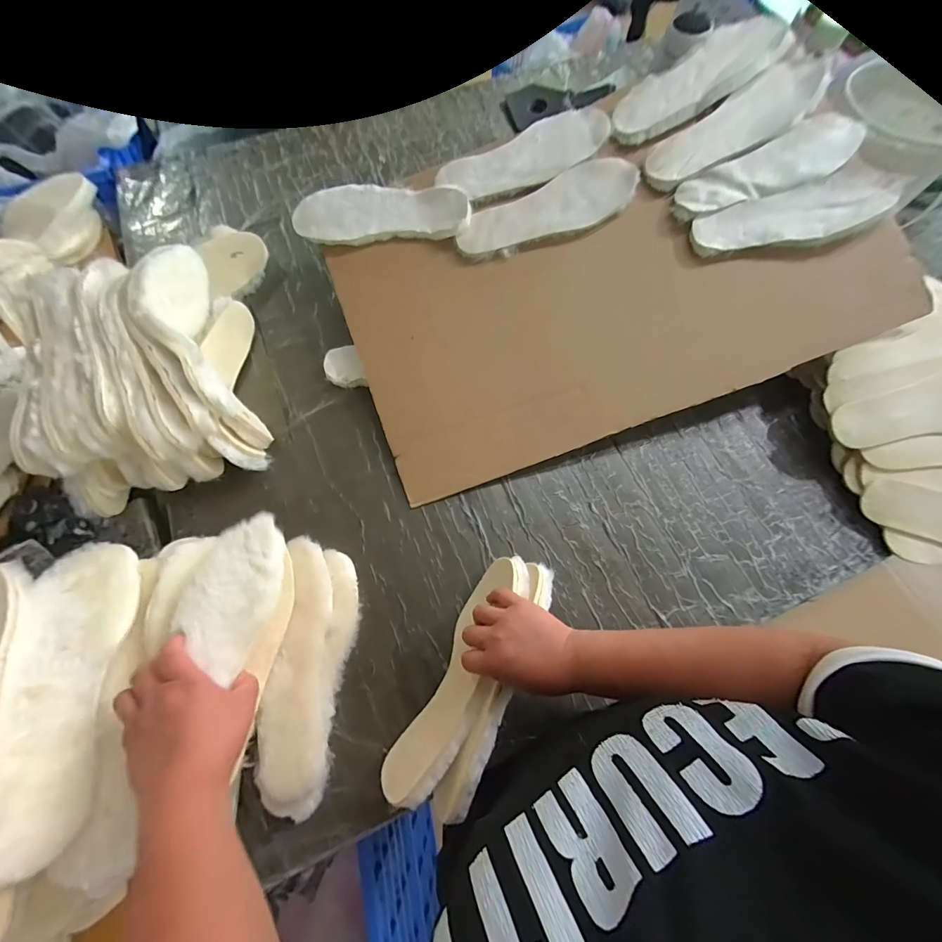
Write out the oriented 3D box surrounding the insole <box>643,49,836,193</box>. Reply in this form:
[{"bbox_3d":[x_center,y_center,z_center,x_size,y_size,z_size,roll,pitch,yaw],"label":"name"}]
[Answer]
[{"bbox_3d":[0.371,-0.487,0.559,0.251,0.013,0.082,-31,84,9],"label":"insole"}]

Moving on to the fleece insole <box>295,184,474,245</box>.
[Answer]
[{"bbox_3d":[-0.137,-0.398,0.607,0.264,0.020,0.082,-1,92,3],"label":"fleece insole"}]

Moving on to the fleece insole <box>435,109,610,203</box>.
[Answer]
[{"bbox_3d":[0.081,-0.473,0.599,0.253,0.009,0.087,-22,87,4],"label":"fleece insole"}]

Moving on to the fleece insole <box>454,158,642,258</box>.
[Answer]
[{"bbox_3d":[0.112,-0.387,0.589,0.267,0.016,0.088,-21,89,2],"label":"fleece insole"}]

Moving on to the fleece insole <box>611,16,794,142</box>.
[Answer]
[{"bbox_3d":[0.319,-0.564,0.571,0.243,0.031,0.091,-25,71,12],"label":"fleece insole"}]

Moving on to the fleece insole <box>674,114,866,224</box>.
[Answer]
[{"bbox_3d":[0.413,-0.416,0.551,0.238,0.020,0.086,-19,70,11],"label":"fleece insole"}]

